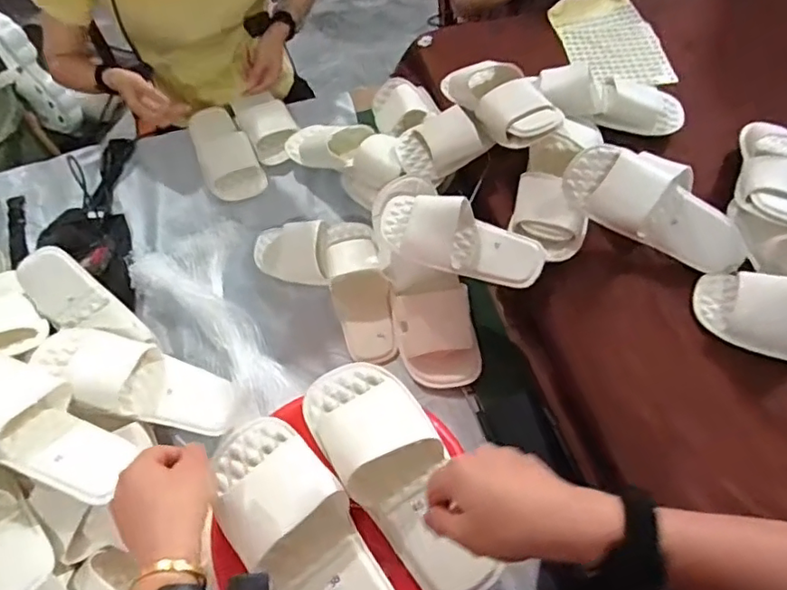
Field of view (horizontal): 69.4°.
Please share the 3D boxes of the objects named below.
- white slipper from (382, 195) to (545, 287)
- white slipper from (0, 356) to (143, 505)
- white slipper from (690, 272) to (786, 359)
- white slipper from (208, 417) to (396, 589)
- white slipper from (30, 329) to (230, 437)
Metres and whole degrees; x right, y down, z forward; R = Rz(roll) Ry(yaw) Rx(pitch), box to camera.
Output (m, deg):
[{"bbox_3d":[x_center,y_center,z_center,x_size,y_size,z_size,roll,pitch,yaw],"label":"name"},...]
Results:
[{"bbox_3d":[0.093,-0.083,0.796,0.237,0.056,0.090,21,64,13],"label":"white slipper"},{"bbox_3d":[-0.437,0.154,0.680,0.267,0.050,0.112,35,31,0],"label":"white slipper"},{"bbox_3d":[0.513,0.028,0.717,0.230,0.080,0.096,24,64,14],"label":"white slipper"},{"bbox_3d":[-0.076,0.207,0.482,0.097,0.049,0.232,-37,66,-18],"label":"white slipper"},{"bbox_3d":[-0.349,0.118,0.771,0.265,0.054,0.113,23,63,-7],"label":"white slipper"}]

